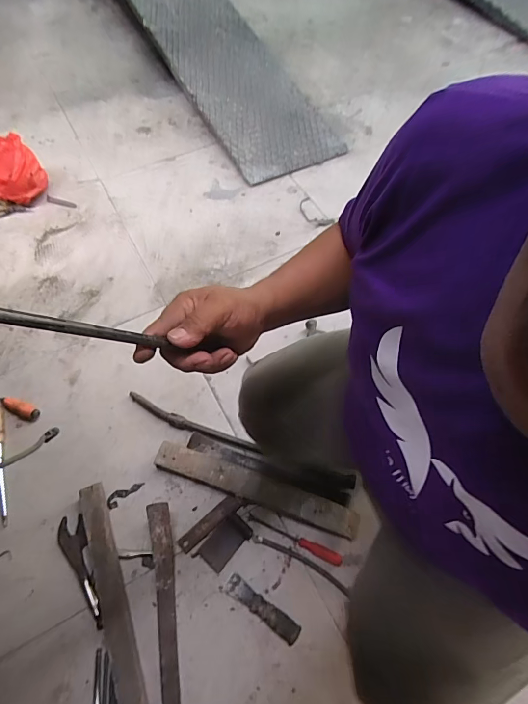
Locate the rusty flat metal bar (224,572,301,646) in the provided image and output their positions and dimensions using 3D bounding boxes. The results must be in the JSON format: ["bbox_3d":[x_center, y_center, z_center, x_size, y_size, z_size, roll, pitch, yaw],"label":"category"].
[{"bbox_3d":[-0.004,0.503,0.748,0.162,0.021,0.036,31,66,13],"label":"rusty flat metal bar"}]

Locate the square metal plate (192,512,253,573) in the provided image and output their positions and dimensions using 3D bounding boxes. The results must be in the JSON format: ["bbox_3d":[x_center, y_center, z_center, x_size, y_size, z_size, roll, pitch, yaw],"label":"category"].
[{"bbox_3d":[-0.084,0.405,0.809,0.114,0.008,0.062,-40,71,-20],"label":"square metal plate"}]

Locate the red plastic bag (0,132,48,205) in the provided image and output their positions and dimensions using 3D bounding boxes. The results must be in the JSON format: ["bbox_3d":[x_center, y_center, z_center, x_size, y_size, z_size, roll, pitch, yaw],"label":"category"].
[{"bbox_3d":[-0.816,-0.579,1.230,0.170,0.134,0.164,-36,68,-18],"label":"red plastic bag"}]

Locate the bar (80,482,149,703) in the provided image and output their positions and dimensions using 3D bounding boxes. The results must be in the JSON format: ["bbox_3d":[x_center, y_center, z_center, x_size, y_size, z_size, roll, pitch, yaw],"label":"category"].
[{"bbox_3d":[-0.277,0.524,0.725,0.055,0.033,0.544,-20,65,-12],"label":"bar"}]

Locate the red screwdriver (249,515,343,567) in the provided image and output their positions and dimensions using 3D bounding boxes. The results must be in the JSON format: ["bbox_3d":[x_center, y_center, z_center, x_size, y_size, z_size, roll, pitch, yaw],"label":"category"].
[{"bbox_3d":[0.065,0.394,0.807,0.209,0.018,0.023,23,64,9],"label":"red screwdriver"}]

